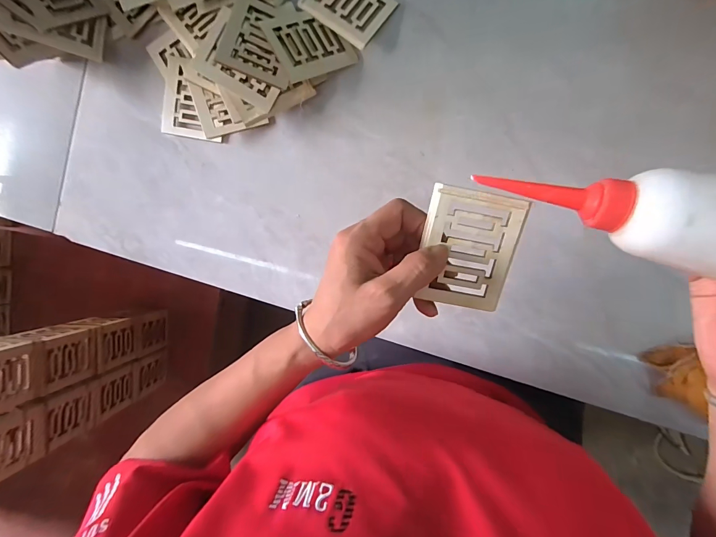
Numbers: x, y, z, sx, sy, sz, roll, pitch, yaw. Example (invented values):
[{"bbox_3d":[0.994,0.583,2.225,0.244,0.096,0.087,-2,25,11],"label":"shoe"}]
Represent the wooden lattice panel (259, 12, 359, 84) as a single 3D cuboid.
[{"bbox_3d":[-0.047,-0.229,0.352,0.083,0.007,0.063,-29,96,-20],"label":"wooden lattice panel"}]

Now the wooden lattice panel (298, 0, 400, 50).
[{"bbox_3d":[-0.009,-0.267,0.352,0.079,0.006,0.064,36,83,1],"label":"wooden lattice panel"}]

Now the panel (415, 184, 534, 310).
[{"bbox_3d":[0.076,-0.012,0.244,0.065,0.008,0.082,10,106,-4],"label":"panel"}]

